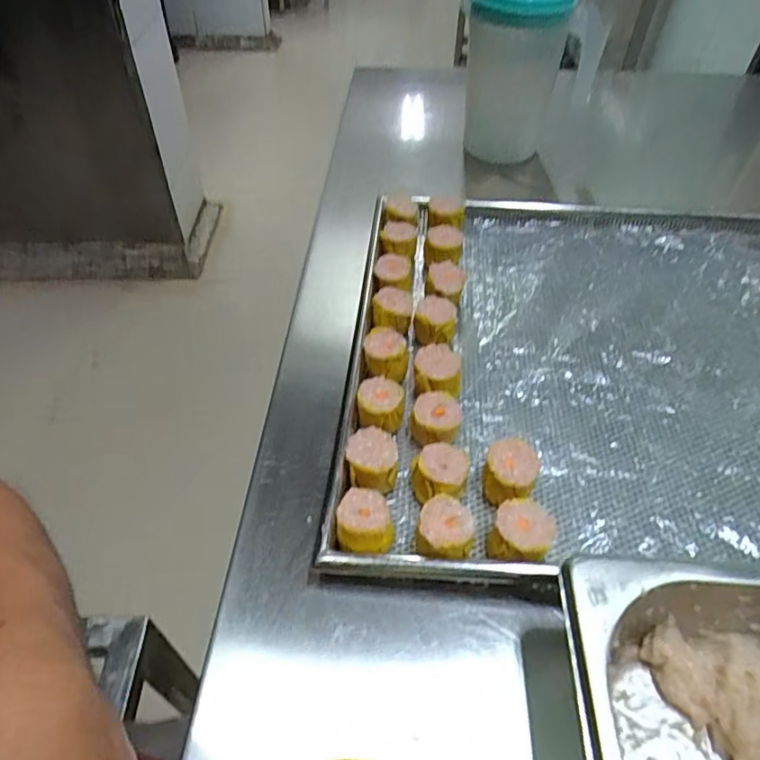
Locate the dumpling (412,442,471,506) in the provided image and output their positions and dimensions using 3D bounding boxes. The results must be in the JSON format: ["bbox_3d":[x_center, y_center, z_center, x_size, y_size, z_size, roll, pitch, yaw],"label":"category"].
[{"bbox_3d":[0.040,0.067,0.381,0.036,0.031,0.039,0,48,0],"label":"dumpling"}]

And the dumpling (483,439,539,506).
[{"bbox_3d":[0.087,0.066,0.378,0.033,0.035,0.039,19,51,16],"label":"dumpling"}]

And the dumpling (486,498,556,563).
[{"bbox_3d":[0.086,0.099,0.345,0.034,0.038,0.039,24,52,20],"label":"dumpling"}]

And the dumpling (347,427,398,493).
[{"bbox_3d":[-0.005,0.059,0.386,0.033,0.032,0.043,0,48,0],"label":"dumpling"}]

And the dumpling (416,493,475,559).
[{"bbox_3d":[0.040,0.097,0.348,0.033,0.038,0.036,0,48,0],"label":"dumpling"}]

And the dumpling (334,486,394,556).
[{"bbox_3d":[-0.010,0.094,0.353,0.033,0.033,0.039,-9,49,-8],"label":"dumpling"}]

